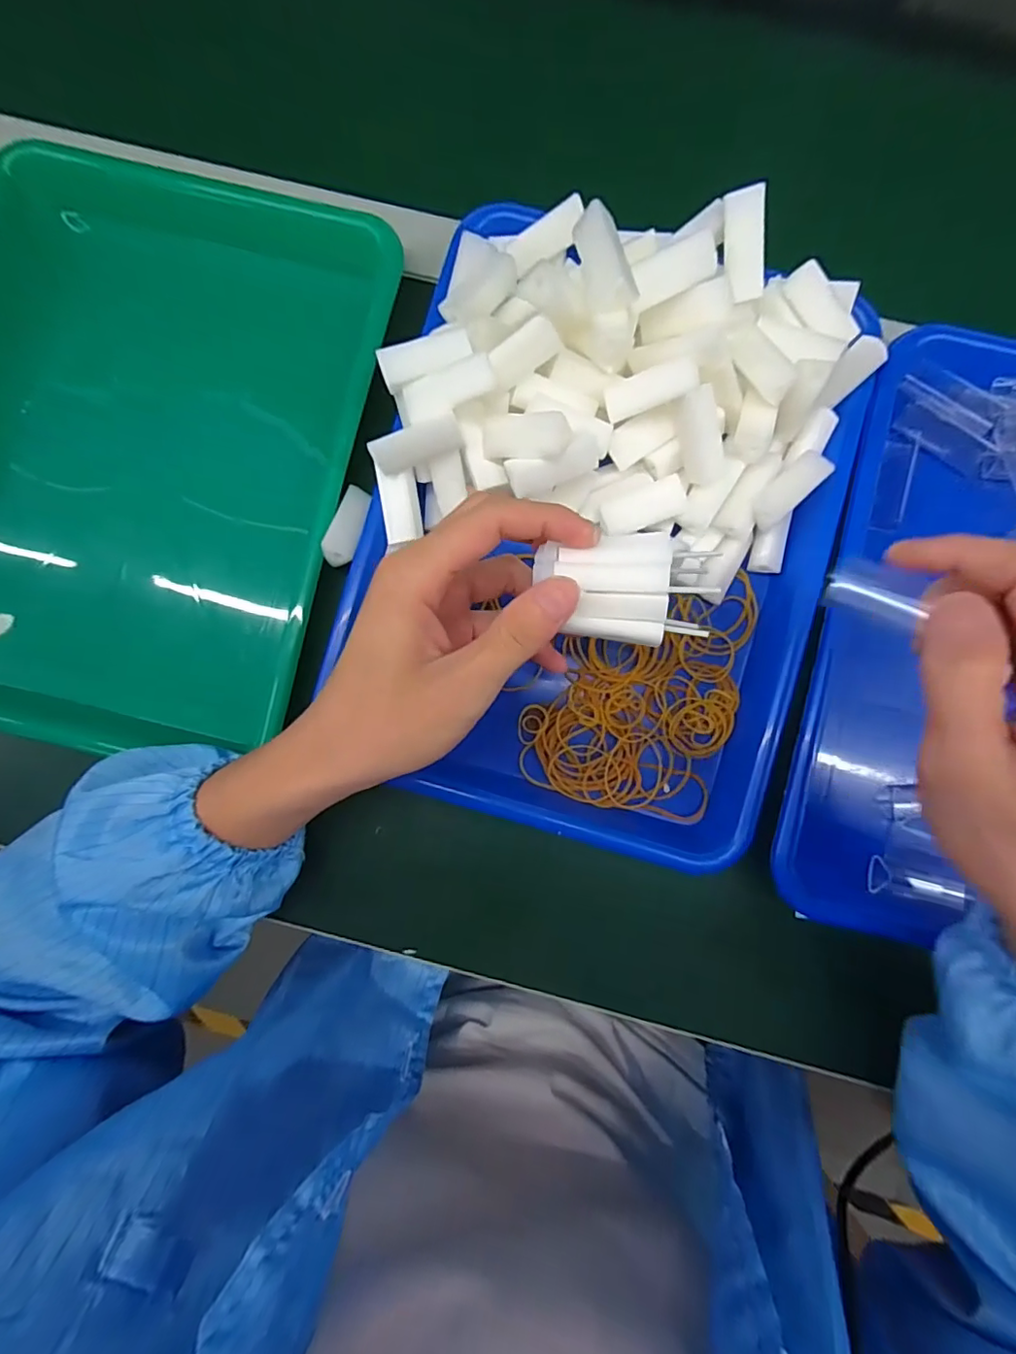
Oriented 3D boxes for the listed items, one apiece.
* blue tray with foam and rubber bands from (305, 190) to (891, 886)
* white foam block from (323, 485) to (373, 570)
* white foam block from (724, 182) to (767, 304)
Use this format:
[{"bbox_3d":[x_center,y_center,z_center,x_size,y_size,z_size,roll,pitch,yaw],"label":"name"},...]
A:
[{"bbox_3d":[0.047,-0.076,0.287,0.252,0.074,0.321,17,87,2],"label":"blue tray with foam and rubber bands"},{"bbox_3d":[-0.090,-0.086,0.306,0.013,0.015,0.049,15,74,2],"label":"white foam block"},{"bbox_3d":[0.116,-0.210,0.266,0.016,0.010,0.045,-15,116,0],"label":"white foam block"}]

